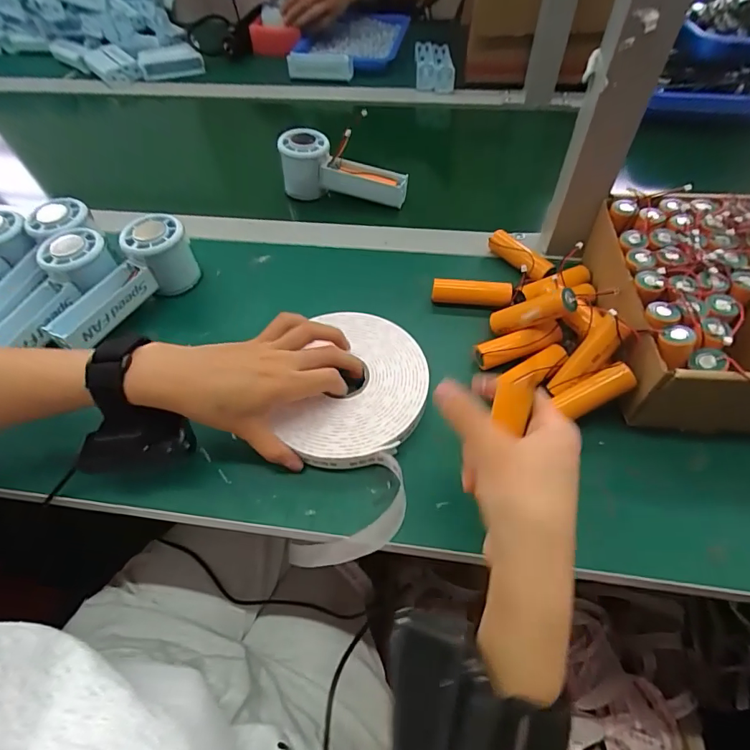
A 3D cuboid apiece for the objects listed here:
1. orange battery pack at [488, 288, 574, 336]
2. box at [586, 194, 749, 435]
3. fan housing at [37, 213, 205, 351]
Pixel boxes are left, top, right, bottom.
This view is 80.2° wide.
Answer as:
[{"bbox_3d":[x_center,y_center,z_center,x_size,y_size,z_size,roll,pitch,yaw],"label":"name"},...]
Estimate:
[{"bbox_3d":[0.126,-0.050,0.366,0.020,0.073,0.021,45,57,-22],"label":"orange battery pack"},{"bbox_3d":[0.268,-0.052,0.356,0.215,0.075,0.202,1,55,3],"label":"box"},{"bbox_3d":[-0.233,-0.082,0.411,0.046,0.061,0.142,26,60,19],"label":"fan housing"}]

